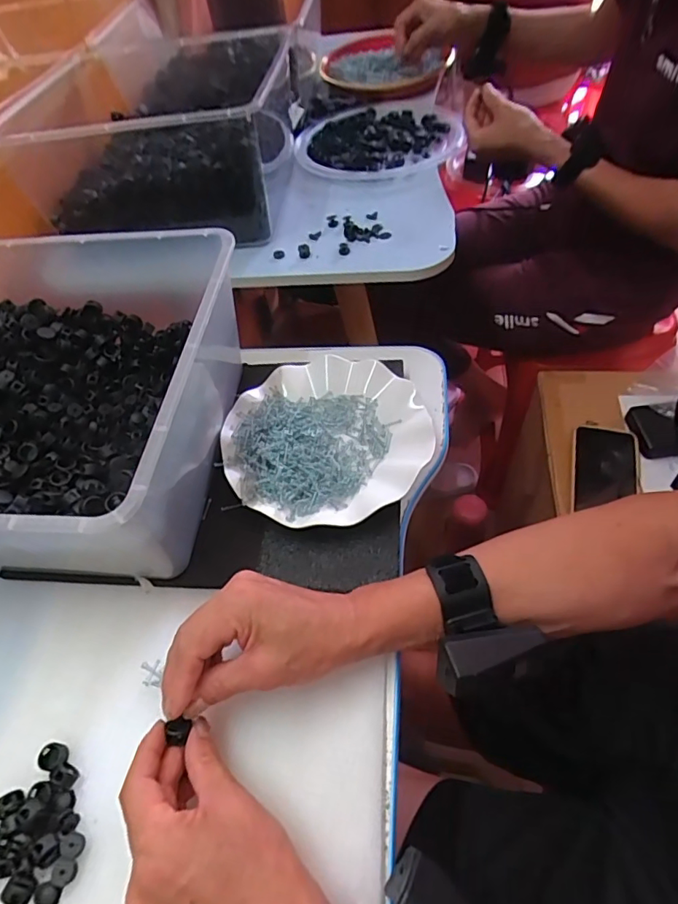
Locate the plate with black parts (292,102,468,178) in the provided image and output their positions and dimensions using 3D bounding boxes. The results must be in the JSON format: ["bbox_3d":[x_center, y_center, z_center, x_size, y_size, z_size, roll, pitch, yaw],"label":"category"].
[{"bbox_3d":[0.056,-0.449,0.736,0.224,0.037,0.237,-4,54,5],"label":"plate with black parts"}]

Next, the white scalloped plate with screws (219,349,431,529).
[{"bbox_3d":[-0.013,-0.016,0.463,0.177,0.023,0.177,-17,54,-4],"label":"white scalloped plate with screws"}]

